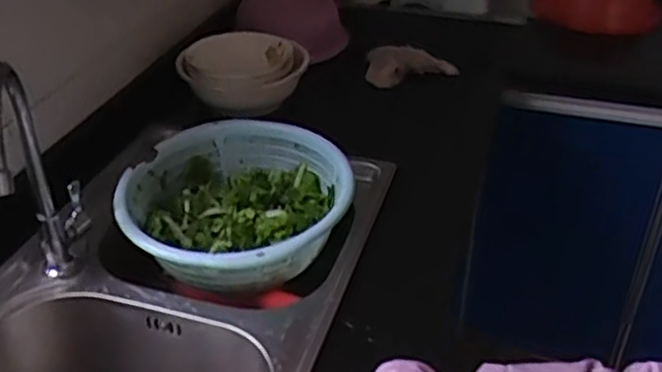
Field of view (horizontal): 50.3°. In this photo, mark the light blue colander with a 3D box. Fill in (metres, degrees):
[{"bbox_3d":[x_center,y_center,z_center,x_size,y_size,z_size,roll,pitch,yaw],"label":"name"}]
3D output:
[{"bbox_3d":[-0.120,0.026,0.935,0.286,0.087,0.294,1,34,0],"label":"light blue colander"}]

